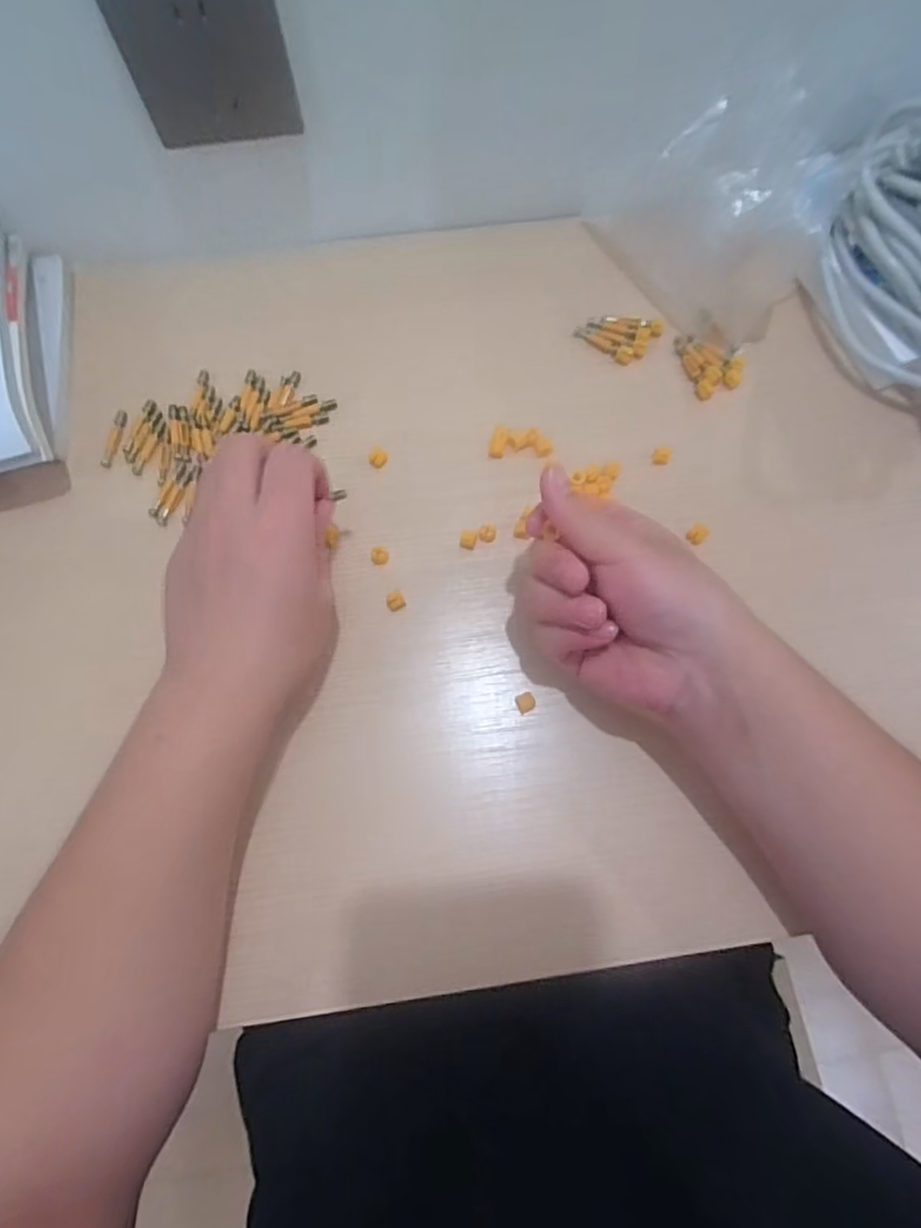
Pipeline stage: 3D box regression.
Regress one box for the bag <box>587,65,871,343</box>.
[{"bbox_3d":[0.177,-0.269,0.410,0.114,0.076,0.151,-37,78,-9],"label":"bag"}]

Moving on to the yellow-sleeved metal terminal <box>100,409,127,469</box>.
[{"bbox_3d":[-0.229,-0.116,0.407,0.009,0.004,0.041,12,75,3],"label":"yellow-sleeved metal terminal"}]

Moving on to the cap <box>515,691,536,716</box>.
[{"bbox_3d":[0.038,0.052,0.363,0.011,0.009,0.011,-28,77,-7],"label":"cap"}]

